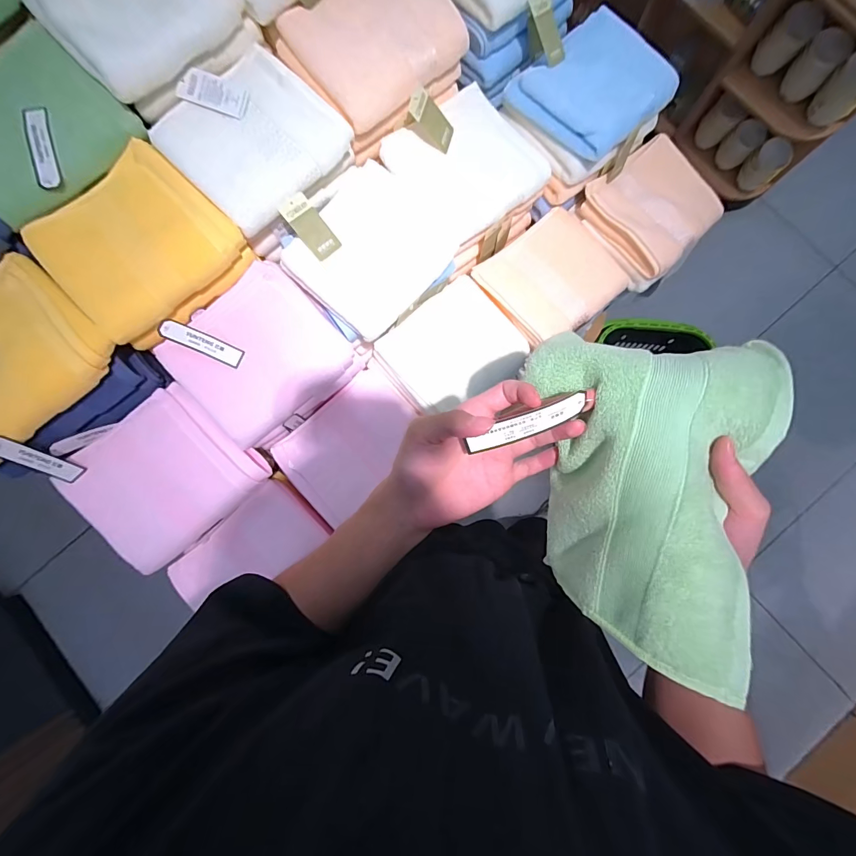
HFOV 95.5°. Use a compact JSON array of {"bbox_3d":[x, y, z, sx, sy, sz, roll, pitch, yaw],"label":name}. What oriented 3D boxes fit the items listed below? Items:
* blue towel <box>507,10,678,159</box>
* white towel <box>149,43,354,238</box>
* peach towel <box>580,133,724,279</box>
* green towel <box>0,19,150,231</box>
[{"bbox_3d":[0.236,-0.479,0.535,0.165,0.038,0.197,44,87,6],"label":"blue towel"},{"bbox_3d":[-0.216,-0.360,0.478,0.166,0.038,0.180,44,87,5],"label":"white towel"},{"bbox_3d":[0.351,-0.344,0.594,0.177,0.041,0.167,-39,84,-3],"label":"peach towel"},{"bbox_3d":[-0.468,-0.356,0.458,0.190,0.038,0.162,-43,84,-3],"label":"green towel"}]

